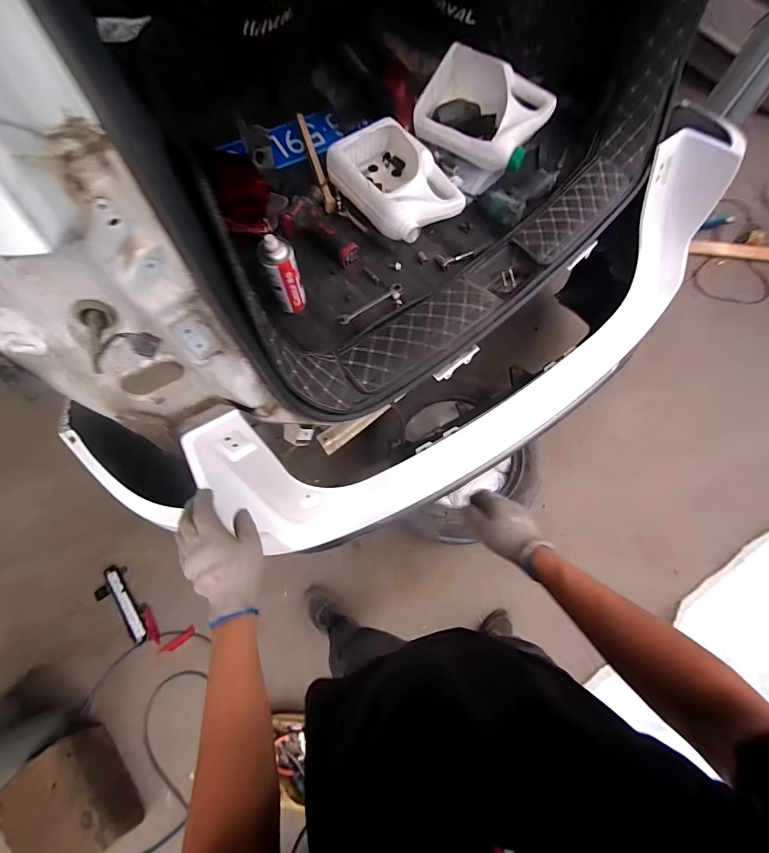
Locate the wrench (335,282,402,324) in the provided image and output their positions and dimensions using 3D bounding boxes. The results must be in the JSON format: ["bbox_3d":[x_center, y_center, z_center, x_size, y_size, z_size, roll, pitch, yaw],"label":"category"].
[{"bbox_3d":[-0.030,-0.276,0.819,0.169,0.004,0.027,-35,73,-11],"label":"wrench"}]

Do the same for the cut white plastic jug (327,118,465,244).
[{"bbox_3d":[0.024,-0.595,0.874,0.229,0.088,0.306,-37,73,-12],"label":"cut white plastic jug"}]

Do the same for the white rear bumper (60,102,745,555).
[{"bbox_3d":[0.296,-0.194,0.883,1.394,0.445,0.378,-30,72,-12],"label":"white rear bumper"}]

